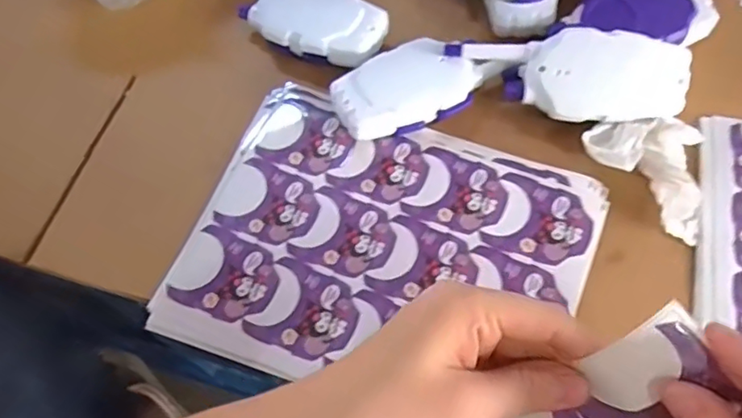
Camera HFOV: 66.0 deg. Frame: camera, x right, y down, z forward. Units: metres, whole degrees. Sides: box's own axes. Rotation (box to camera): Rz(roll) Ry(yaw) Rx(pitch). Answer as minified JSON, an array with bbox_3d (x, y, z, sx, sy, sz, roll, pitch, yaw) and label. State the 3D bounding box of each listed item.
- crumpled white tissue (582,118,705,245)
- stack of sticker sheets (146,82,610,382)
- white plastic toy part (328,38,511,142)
[{"bbox_3d":[0.201,-0.032,0.398,0.069,0.029,0.097,-41,69,-16],"label":"crumpled white tissue"},{"bbox_3d":[0.007,0.028,0.396,0.263,0.010,0.206,19,66,12],"label":"stack of sticker sheets"},{"bbox_3d":[0.037,-0.094,0.436,0.129,0.035,0.058,-22,65,-8],"label":"white plastic toy part"}]

